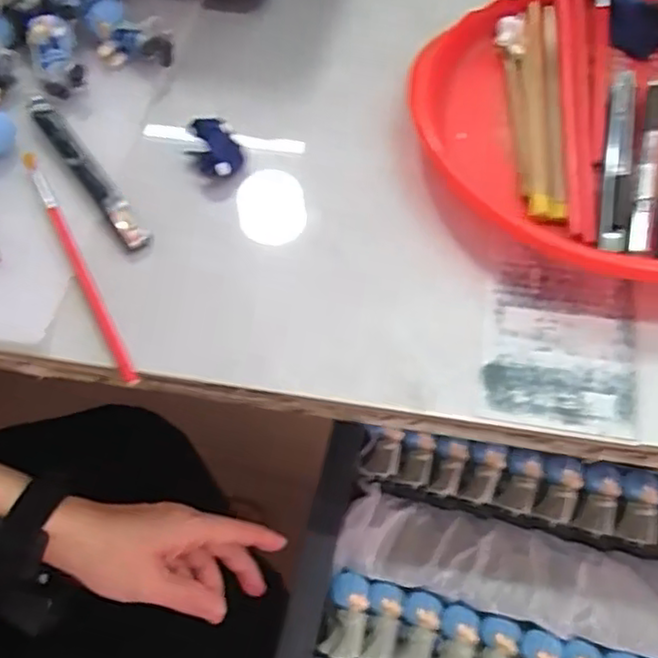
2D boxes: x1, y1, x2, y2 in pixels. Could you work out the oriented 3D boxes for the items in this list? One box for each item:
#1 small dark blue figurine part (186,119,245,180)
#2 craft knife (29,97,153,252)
[{"bbox_3d":[-0.070,-0.110,0.415,0.037,0.026,0.024,36,71,18],"label":"small dark blue figurine part"},{"bbox_3d":[-0.148,-0.097,0.415,0.015,0.010,0.135,-35,67,-13],"label":"craft knife"}]

